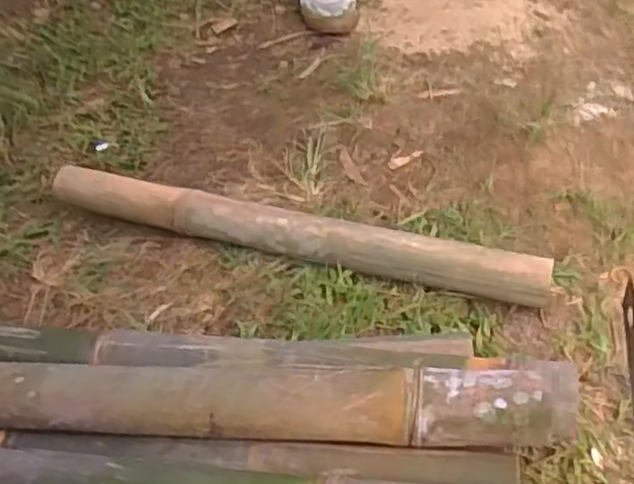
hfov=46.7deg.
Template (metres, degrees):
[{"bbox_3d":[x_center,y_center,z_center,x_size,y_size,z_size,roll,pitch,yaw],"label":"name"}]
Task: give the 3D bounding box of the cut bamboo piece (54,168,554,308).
[{"bbox_3d":[-0.038,-0.008,0.955,0.654,0.067,0.074,12,46,13],"label":"cut bamboo piece"}]

